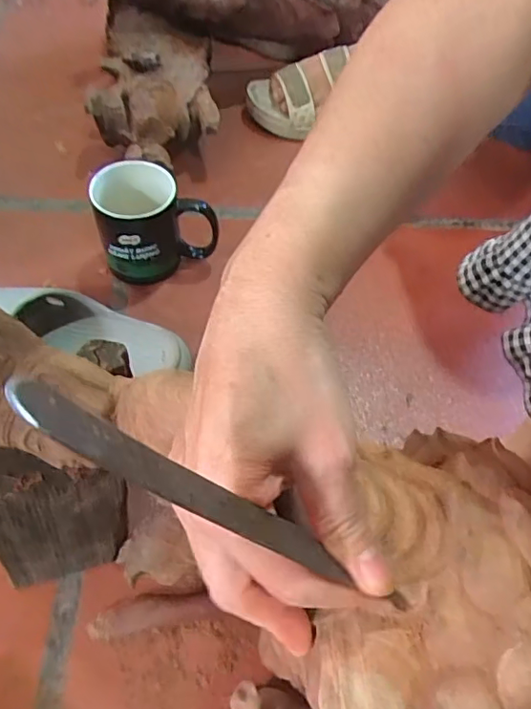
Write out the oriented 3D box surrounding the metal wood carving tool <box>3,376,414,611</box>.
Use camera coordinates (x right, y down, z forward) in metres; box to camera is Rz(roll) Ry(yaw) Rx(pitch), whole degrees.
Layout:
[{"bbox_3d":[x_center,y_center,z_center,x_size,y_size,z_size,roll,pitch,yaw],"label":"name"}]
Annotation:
[{"bbox_3d":[-0.005,0.054,0.185,0.004,0.172,0.019,-42,35,14],"label":"metal wood carving tool"}]

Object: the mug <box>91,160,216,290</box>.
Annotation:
[{"bbox_3d":[-0.108,-0.129,0.556,0.108,0.096,0.074,-13,60,-12],"label":"mug"}]

